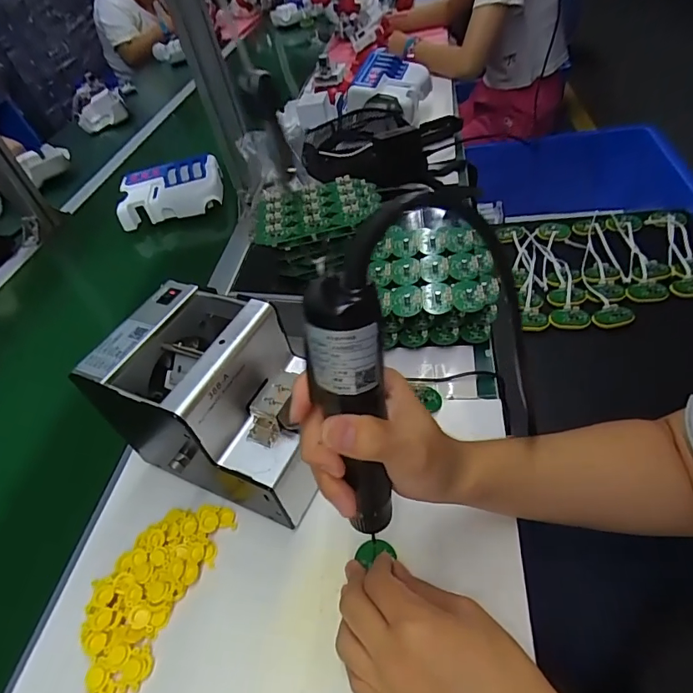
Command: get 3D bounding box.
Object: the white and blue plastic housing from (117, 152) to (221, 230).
[{"bbox_3d":[-0.321,-0.291,0.855,0.187,0.070,0.114,-14,43,-7],"label":"white and blue plastic housing"}]

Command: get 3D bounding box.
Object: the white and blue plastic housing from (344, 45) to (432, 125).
[{"bbox_3d":[0.097,-0.555,0.990,0.139,0.096,0.223,14,47,22],"label":"white and blue plastic housing"}]

